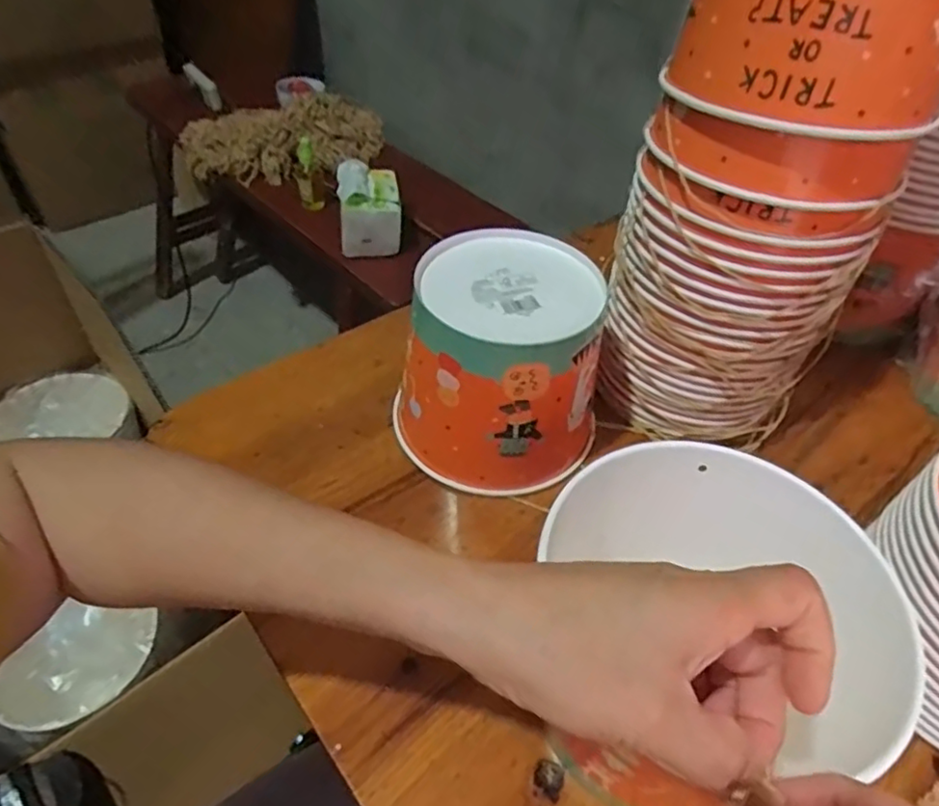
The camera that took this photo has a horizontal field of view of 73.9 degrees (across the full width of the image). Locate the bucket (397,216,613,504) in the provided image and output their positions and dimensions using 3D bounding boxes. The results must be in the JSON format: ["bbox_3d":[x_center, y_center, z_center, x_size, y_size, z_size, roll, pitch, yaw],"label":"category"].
[{"bbox_3d":[0.021,-0.028,0.466,0.144,0.133,0.136,7,47,1],"label":"bucket"}]

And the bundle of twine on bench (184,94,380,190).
[{"bbox_3d":[-0.359,-0.526,1.242,0.391,0.091,0.235,-15,50,-19],"label":"bundle of twine on bench"}]

